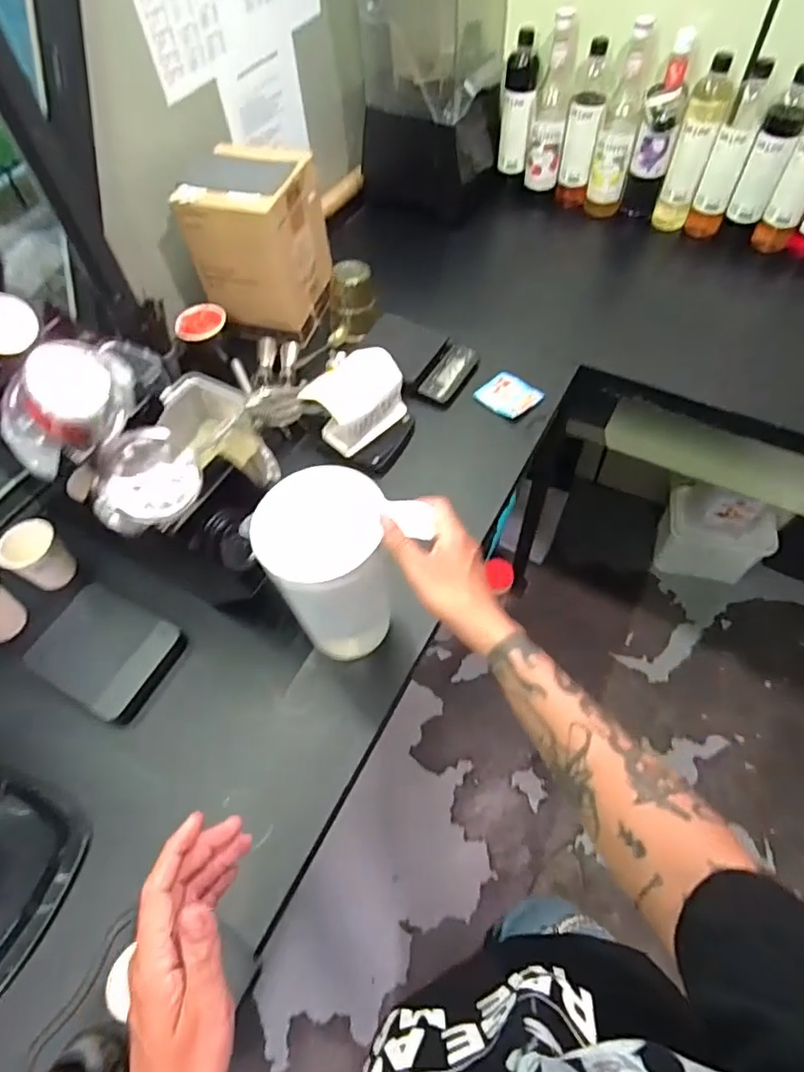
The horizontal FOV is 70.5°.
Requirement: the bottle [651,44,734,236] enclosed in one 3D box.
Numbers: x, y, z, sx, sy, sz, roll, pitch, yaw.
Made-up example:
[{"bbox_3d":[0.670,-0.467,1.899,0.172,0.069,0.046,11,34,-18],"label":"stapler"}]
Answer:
[{"bbox_3d":[0.563,-0.747,1.095,0.073,0.283,0.060,22,61,16],"label":"bottle"}]

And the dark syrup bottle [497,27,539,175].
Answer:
[{"bbox_3d":[0.240,-0.890,1.181,0.060,0.235,0.059,1,57,3],"label":"dark syrup bottle"}]

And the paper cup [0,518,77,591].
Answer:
[{"bbox_3d":[-0.504,0.030,0.794,0.069,0.086,0.072,-1,57,2],"label":"paper cup"}]

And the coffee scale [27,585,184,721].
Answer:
[{"bbox_3d":[-0.382,0.147,0.731,0.167,0.034,0.131,22,61,16],"label":"coffee scale"}]

